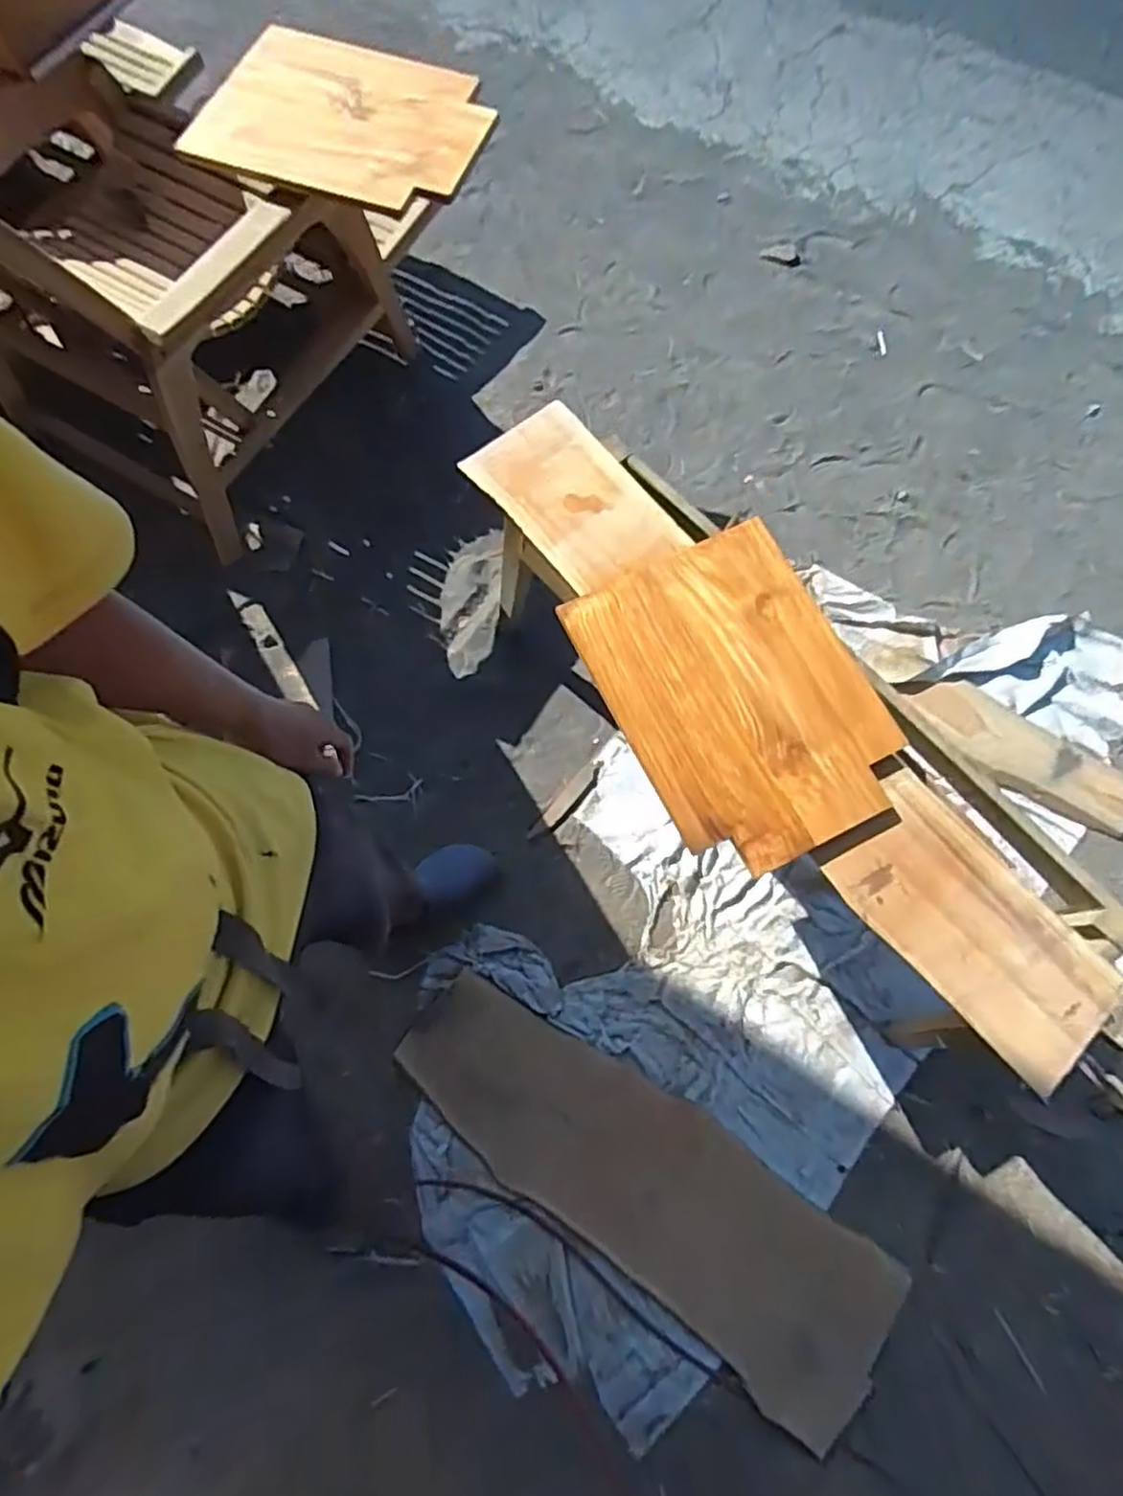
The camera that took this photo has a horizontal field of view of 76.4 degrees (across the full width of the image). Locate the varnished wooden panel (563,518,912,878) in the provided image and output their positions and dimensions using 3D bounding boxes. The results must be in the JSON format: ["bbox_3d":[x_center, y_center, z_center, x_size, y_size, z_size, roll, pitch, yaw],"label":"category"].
[{"bbox_3d":[0.265,-0.081,1.061,0.356,0.021,0.481,-27,76,-6],"label":"varnished wooden panel"}]

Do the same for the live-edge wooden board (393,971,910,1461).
[{"bbox_3d":[0.144,0.771,1.274,0.946,0.030,0.294,37,78,10],"label":"live-edge wooden board"}]

